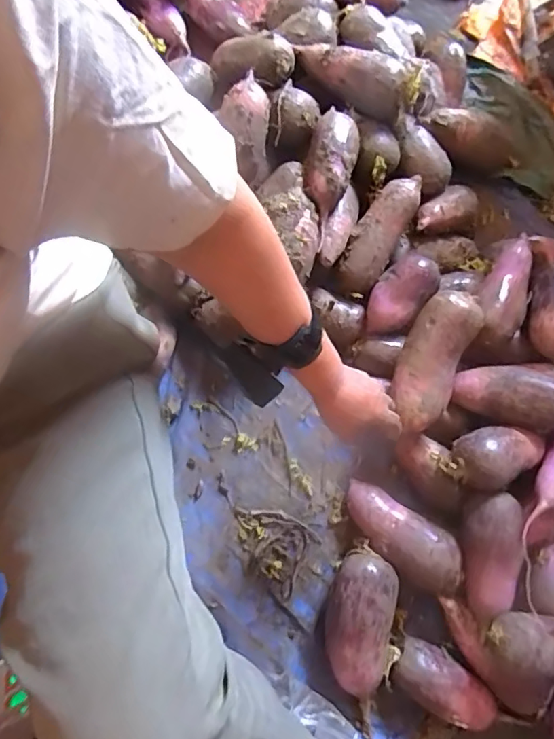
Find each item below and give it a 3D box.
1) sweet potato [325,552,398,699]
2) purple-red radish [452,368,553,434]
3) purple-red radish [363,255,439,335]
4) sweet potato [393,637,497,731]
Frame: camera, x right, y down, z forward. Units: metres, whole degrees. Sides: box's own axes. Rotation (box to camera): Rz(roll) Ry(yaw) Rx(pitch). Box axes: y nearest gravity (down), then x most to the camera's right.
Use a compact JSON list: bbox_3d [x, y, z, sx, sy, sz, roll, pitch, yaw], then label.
[{"bbox_3d":[0.101,0.316,0.634,0.078,0.068,0.163,11,74,2],"label":"sweet potato"},{"bbox_3d":[0.304,0.036,0.653,0.134,0.057,0.078,11,73,4],"label":"purple-red radish"},{"bbox_3d":[0.173,-0.105,0.712,0.074,0.058,0.126,37,76,9],"label":"purple-red radish"},{"bbox_3d":[0.204,0.386,0.621,0.119,0.056,0.067,25,75,6],"label":"sweet potato"}]

